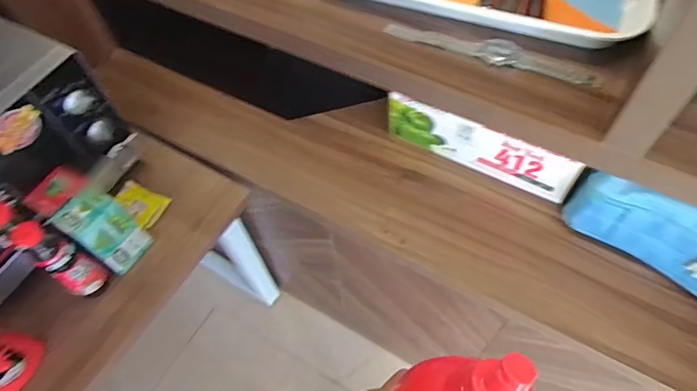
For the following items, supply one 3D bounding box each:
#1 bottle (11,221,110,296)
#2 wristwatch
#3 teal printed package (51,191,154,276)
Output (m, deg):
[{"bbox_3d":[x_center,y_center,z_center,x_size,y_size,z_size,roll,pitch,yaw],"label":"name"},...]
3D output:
[{"bbox_3d":[-0.439,0.100,0.720,0.044,0.175,0.055,25,63,18],"label":"bottle"},{"bbox_3d":[0.142,-0.145,0.473,0.210,0.007,0.033,19,61,15],"label":"wristwatch"},{"bbox_3d":[-0.393,0.057,0.760,0.054,0.146,0.080,29,64,20],"label":"teal printed package"}]

